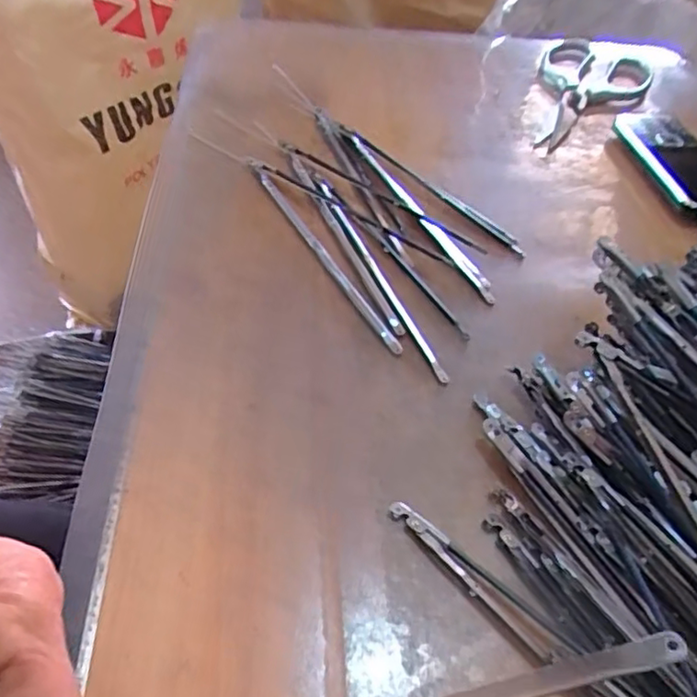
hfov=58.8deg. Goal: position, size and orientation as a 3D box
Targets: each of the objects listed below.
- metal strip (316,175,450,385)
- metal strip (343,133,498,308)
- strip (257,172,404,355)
[{"bbox_3d":[0.015,-0.049,0.360,0.008,0.008,0.179,-15,52,-19],"label":"metal strip"},{"bbox_3d":[0.041,-0.091,0.397,0.013,0.009,0.178,-20,54,-22],"label":"metal strip"},{"bbox_3d":[-0.015,-0.057,0.368,0.010,0.004,0.171,-19,53,-22],"label":"strip"}]

